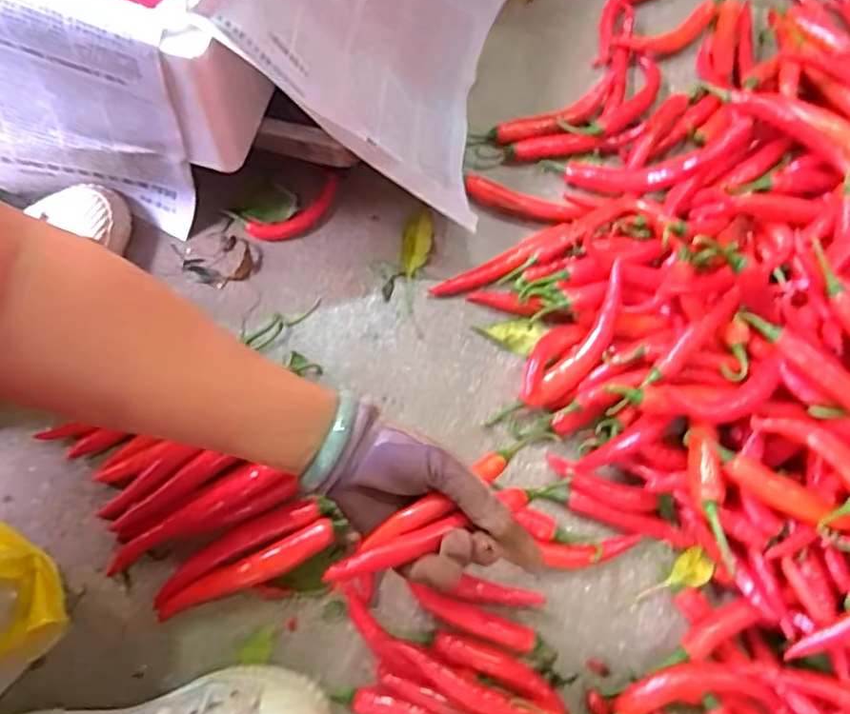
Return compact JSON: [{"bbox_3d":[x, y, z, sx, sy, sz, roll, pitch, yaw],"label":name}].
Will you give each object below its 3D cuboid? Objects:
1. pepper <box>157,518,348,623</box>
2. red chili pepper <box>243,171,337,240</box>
[{"bbox_3d":[-0.134,0.167,0.495,0.153,0.014,0.024,-24,77,-11],"label":"pepper"},{"bbox_3d":[-0.118,-0.134,0.589,0.097,0.013,0.030,-31,79,-13],"label":"red chili pepper"}]

